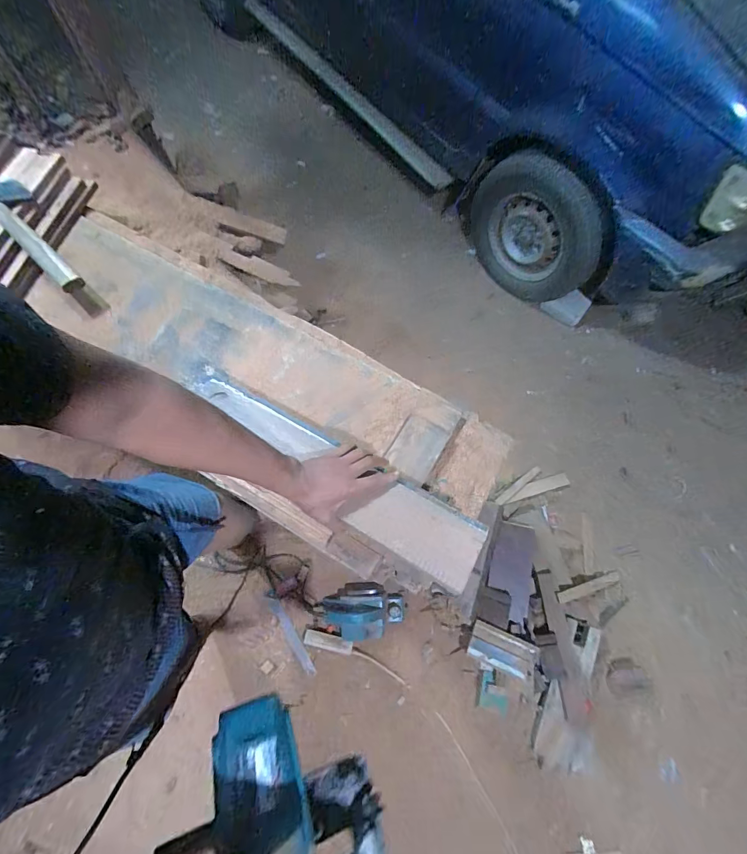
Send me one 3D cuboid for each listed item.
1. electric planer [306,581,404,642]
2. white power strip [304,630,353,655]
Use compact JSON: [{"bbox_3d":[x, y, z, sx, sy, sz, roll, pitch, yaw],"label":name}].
[{"bbox_3d":[-0.064,0.616,1.236,0.305,0.123,0.168,-2,71,-4],"label":"electric planer"},{"bbox_3d":[-0.148,0.707,1.228,0.166,0.026,0.046,4,69,18],"label":"white power strip"}]

